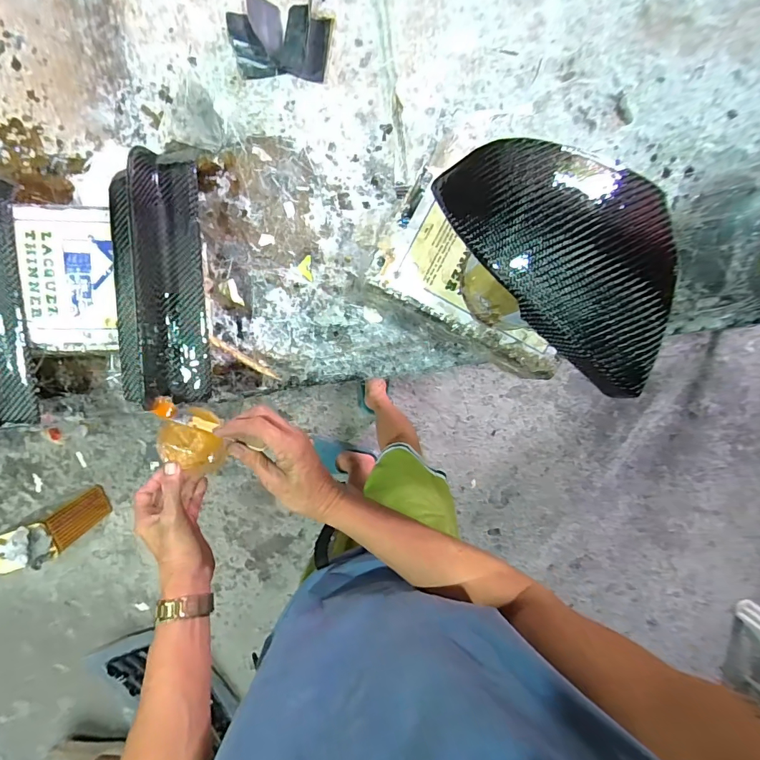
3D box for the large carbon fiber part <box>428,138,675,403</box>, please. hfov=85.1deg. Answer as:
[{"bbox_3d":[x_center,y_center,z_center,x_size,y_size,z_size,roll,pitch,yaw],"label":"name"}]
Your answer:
[{"bbox_3d":[0.169,-0.112,0.345,0.148,0.053,0.238,-41,100,2],"label":"large carbon fiber part"}]

